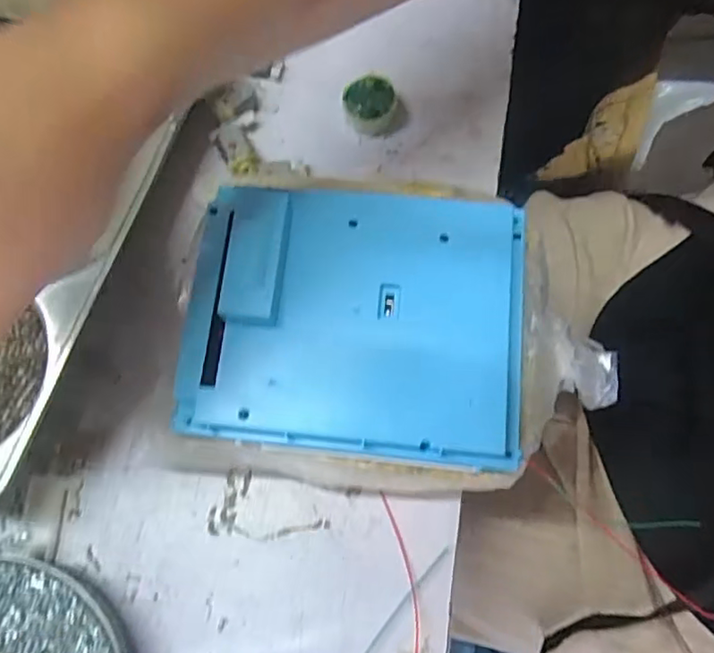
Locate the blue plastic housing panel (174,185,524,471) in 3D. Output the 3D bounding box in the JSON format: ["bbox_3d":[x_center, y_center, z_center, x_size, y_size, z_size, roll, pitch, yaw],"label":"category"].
[{"bbox_3d":[0.000,-0.006,0.268,0.156,0.019,0.125,6,75,1],"label":"blue plastic housing panel"}]

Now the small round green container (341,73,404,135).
[{"bbox_3d":[0.010,-0.138,0.356,0.033,0.018,0.036,0,75,-1],"label":"small round green container"}]

